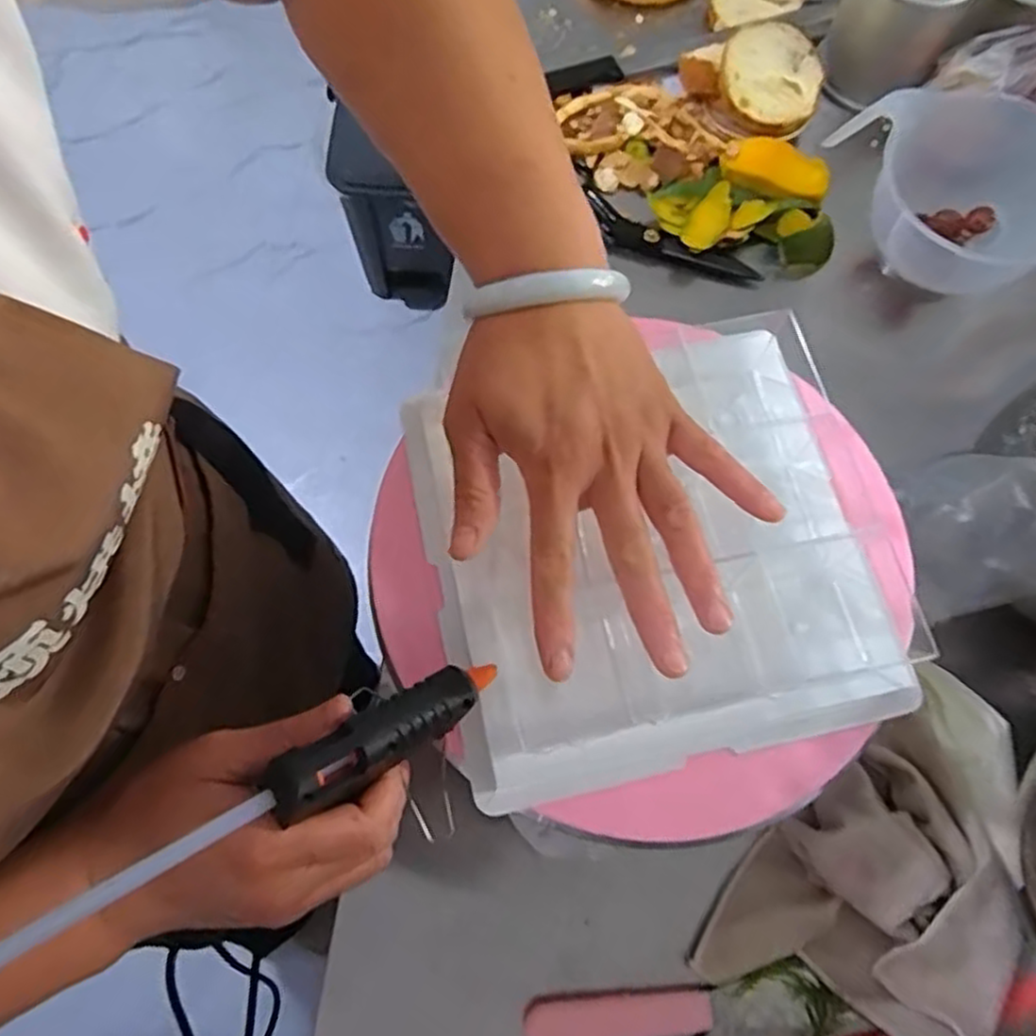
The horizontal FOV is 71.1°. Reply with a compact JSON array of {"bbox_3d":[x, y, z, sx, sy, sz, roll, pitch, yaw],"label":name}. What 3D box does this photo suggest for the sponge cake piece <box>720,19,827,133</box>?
[{"bbox_3d":[0.222,-0.388,0.639,0.088,0.023,0.097,11,86,-7],"label":"sponge cake piece"}]

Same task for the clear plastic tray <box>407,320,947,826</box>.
[{"bbox_3d":[0.078,0.013,0.388,0.245,0.020,0.223,-12,70,-5],"label":"clear plastic tray"}]

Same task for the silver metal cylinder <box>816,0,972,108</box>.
[{"bbox_3d":[0.334,-0.442,0.656,0.097,0.121,0.096,23,71,8],"label":"silver metal cylinder"}]

